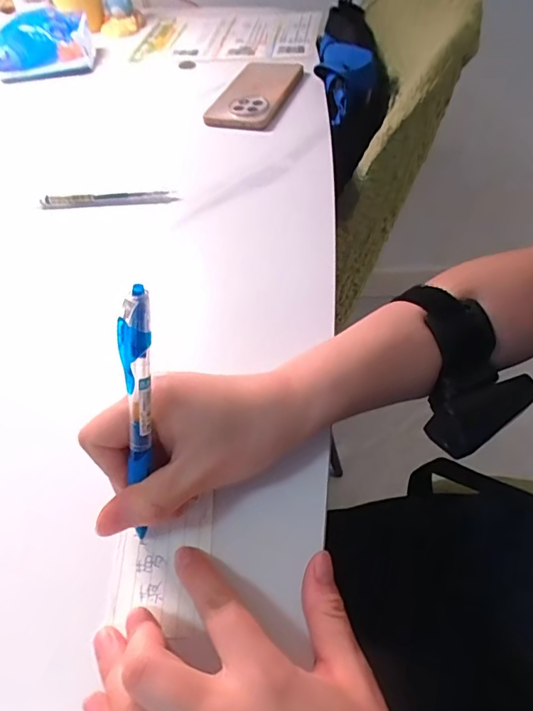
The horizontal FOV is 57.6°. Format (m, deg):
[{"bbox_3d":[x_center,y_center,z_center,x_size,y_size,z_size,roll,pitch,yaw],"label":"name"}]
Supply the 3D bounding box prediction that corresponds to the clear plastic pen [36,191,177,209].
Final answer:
[{"bbox_3d":[-0.154,-0.150,0.470,0.132,0.014,0.010,-4,50,3],"label":"clear plastic pen"}]

